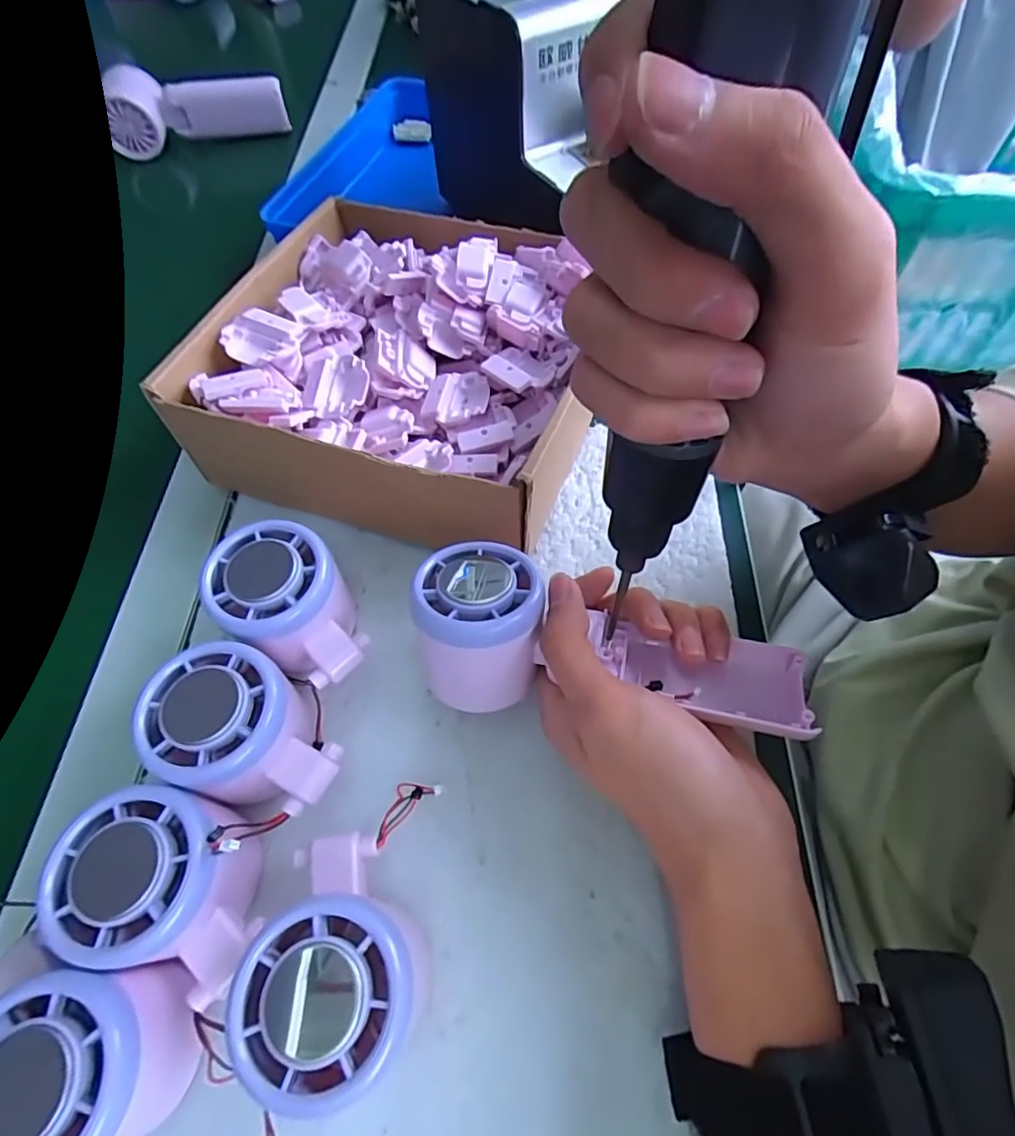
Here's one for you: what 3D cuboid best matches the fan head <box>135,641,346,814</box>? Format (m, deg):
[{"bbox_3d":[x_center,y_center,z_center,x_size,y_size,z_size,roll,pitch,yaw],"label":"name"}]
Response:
[{"bbox_3d":[-0.104,0.070,0.245,0.074,0.056,0.055,35,69,20],"label":"fan head"}]

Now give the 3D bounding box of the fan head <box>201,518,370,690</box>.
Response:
[{"bbox_3d":[-0.094,0.020,0.272,0.071,0.055,0.051,31,68,19],"label":"fan head"}]

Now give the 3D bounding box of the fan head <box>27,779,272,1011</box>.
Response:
[{"bbox_3d":[-0.120,0.114,0.216,0.066,0.047,0.055,15,63,11],"label":"fan head"}]

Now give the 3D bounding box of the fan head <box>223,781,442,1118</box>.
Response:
[{"bbox_3d":[-0.055,0.124,0.212,0.051,0.057,0.094,1,61,4],"label":"fan head"}]

